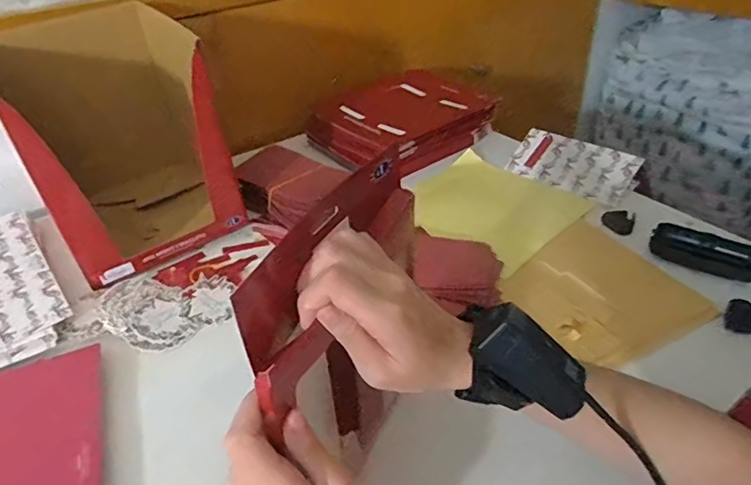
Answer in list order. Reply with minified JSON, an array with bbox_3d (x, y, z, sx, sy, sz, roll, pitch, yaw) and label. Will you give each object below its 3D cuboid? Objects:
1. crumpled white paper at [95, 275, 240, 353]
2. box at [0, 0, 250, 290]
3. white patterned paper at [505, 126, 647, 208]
[{"bbox_3d":[-0.233,0.075,0.587,0.140,0.016,0.108,-4,35,0],"label":"crumpled white paper"},{"bbox_3d":[-0.322,-0.130,0.672,0.220,0.243,0.250,-26,40,-28],"label":"box"},{"bbox_3d":[0.287,-0.114,0.778,0.176,0.011,0.082,28,81,35],"label":"white patterned paper"}]

